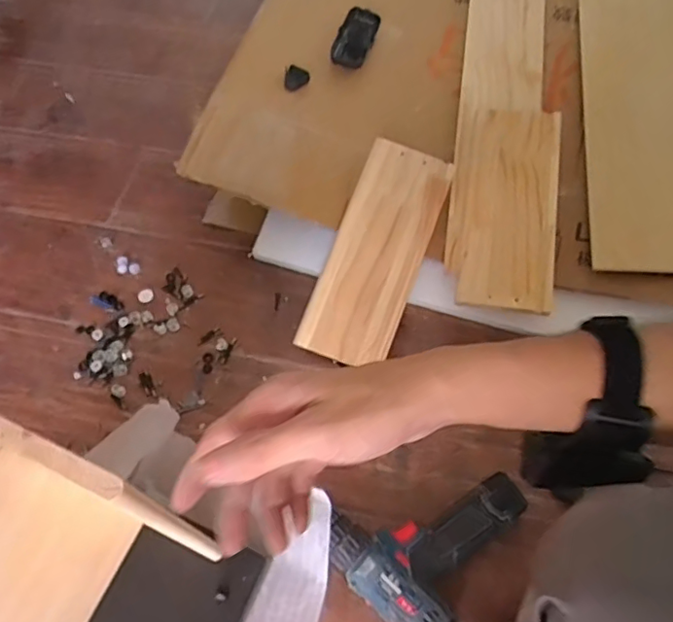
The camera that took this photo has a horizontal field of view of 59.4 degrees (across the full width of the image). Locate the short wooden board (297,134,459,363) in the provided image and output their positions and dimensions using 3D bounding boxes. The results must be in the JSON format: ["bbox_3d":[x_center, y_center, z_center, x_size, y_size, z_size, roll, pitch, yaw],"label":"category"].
[{"bbox_3d":[0.054,-0.076,0.766,0.116,0.018,0.293,21,82,0],"label":"short wooden board"}]

